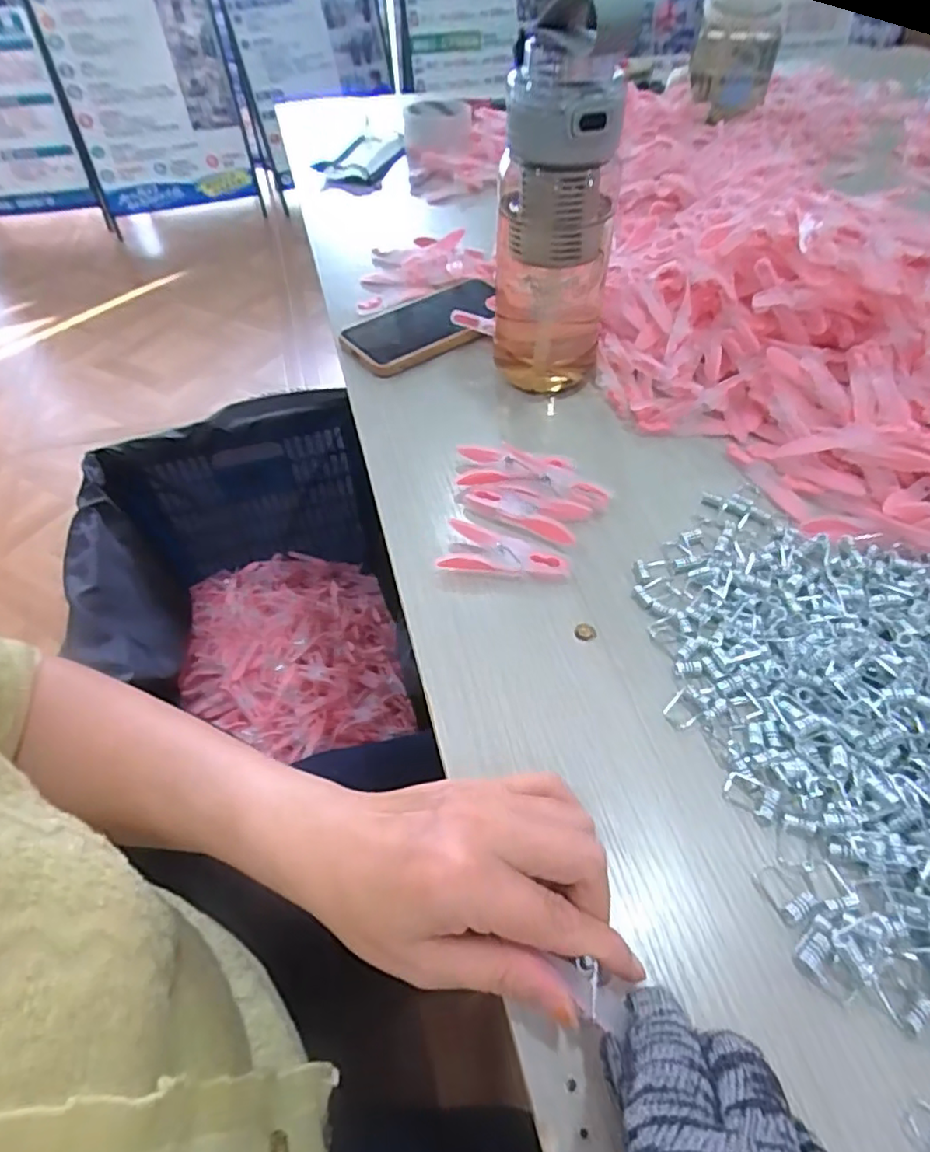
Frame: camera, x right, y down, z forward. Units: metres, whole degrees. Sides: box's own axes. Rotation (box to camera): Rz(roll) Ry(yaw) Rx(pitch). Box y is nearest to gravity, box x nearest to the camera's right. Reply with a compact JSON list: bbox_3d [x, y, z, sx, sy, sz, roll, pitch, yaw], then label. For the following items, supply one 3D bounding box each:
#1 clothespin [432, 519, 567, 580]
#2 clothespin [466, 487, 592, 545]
[{"bbox_3d":[0.024,-0.012,0.378,0.078,0.012,0.036,15,53,13],"label":"clothespin"},{"bbox_3d":[0.038,-0.042,0.400,0.078,0.009,0.039,15,53,13],"label":"clothespin"}]

